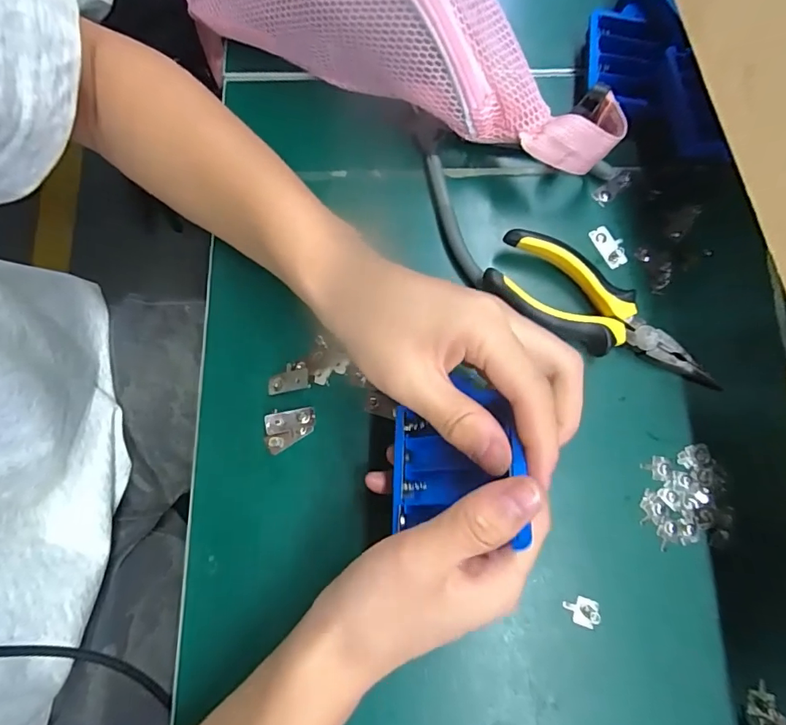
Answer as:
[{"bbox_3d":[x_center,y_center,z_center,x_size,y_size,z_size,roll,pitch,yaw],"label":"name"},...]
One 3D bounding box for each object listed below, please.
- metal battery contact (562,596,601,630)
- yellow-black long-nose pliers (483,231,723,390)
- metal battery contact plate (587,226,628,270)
[{"bbox_3d":[0.107,0.141,0.267,0.020,0.004,0.015,16,79,4],"label":"metal battery contact"},{"bbox_3d":[0.129,-0.027,0.293,0.149,0.024,0.049,31,80,6],"label":"yellow-black long-nose pliers"},{"bbox_3d":[0.143,-0.077,0.313,0.015,0.006,0.029,-29,80,-5],"label":"metal battery contact plate"}]

